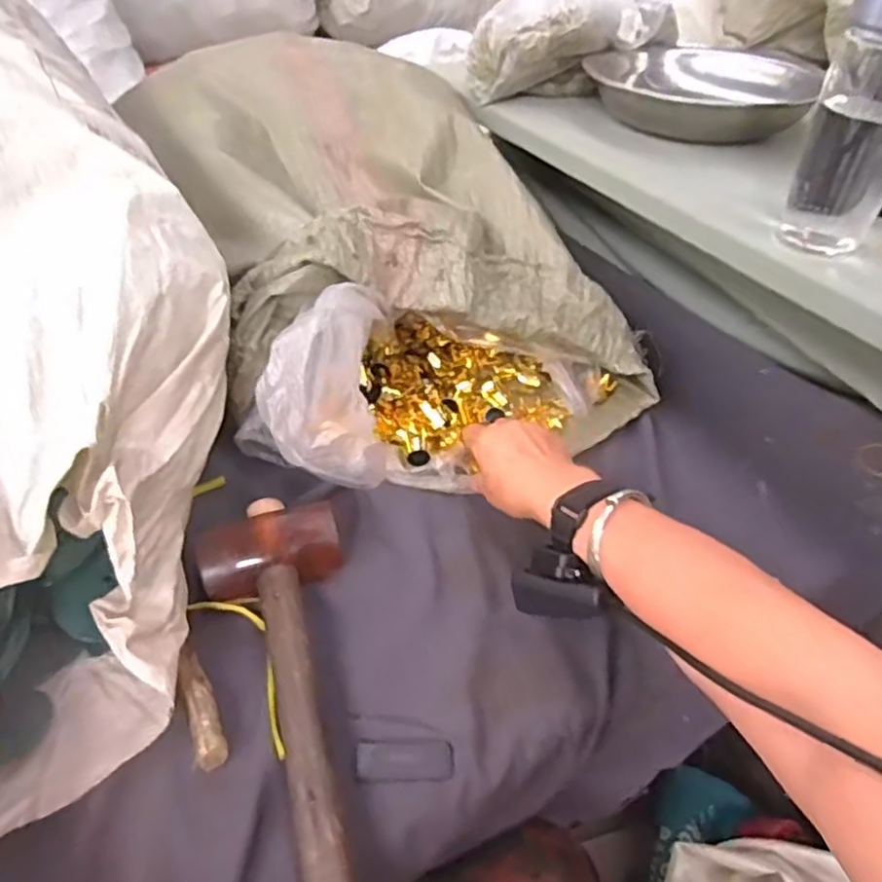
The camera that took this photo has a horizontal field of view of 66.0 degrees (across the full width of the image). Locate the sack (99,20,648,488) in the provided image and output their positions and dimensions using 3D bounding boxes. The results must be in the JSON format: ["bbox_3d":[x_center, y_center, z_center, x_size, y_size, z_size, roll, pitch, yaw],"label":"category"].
[{"bbox_3d":[-0.073,-0.205,0.693,0.349,0.213,0.550,-18,44,-21],"label":"sack"}]

